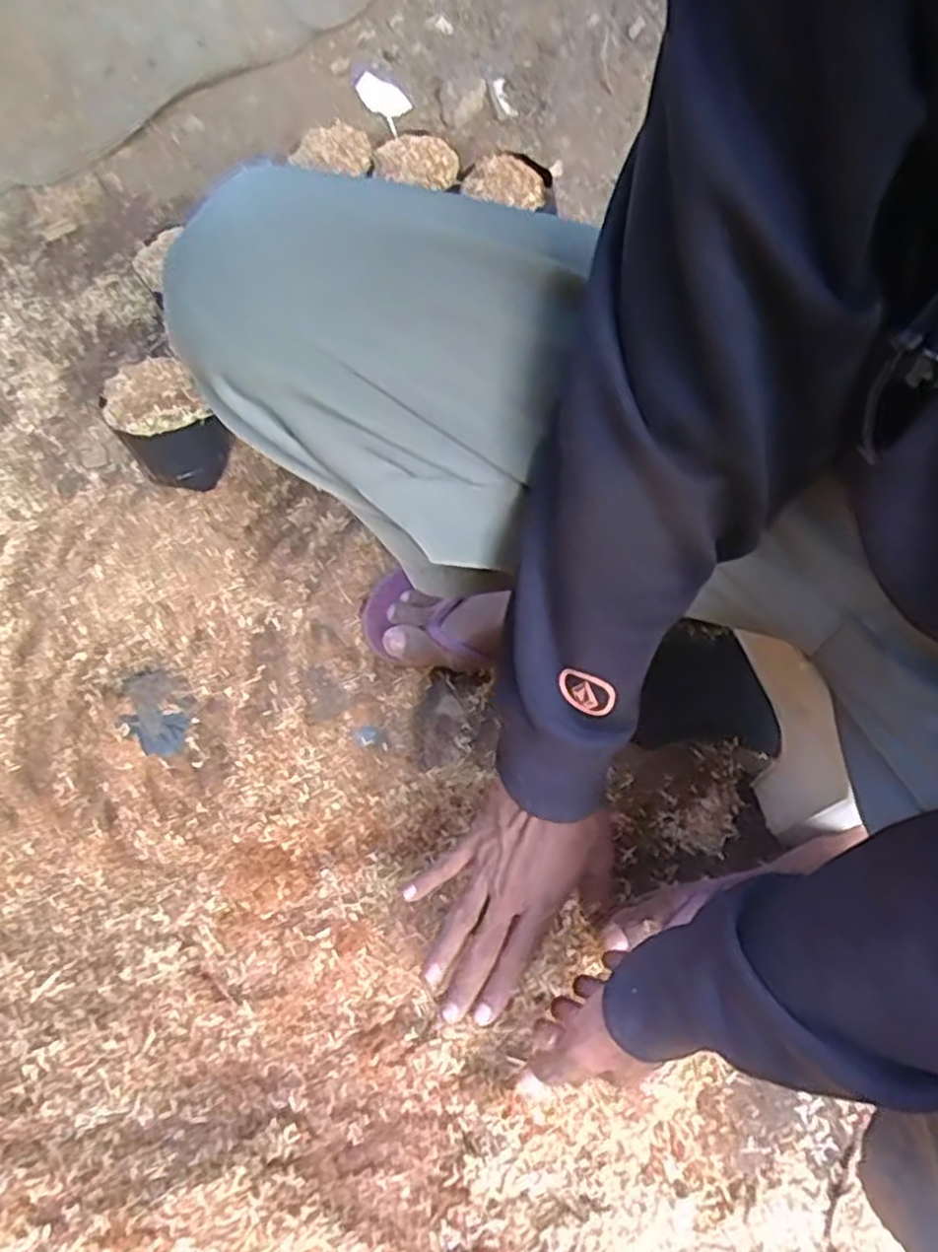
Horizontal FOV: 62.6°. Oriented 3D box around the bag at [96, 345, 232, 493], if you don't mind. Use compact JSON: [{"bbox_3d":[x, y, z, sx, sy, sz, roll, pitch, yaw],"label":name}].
[{"bbox_3d":[-0.288,-0.188,0.755,0.091,0.115,0.100,-34,71,-11],"label":"bag"}]

